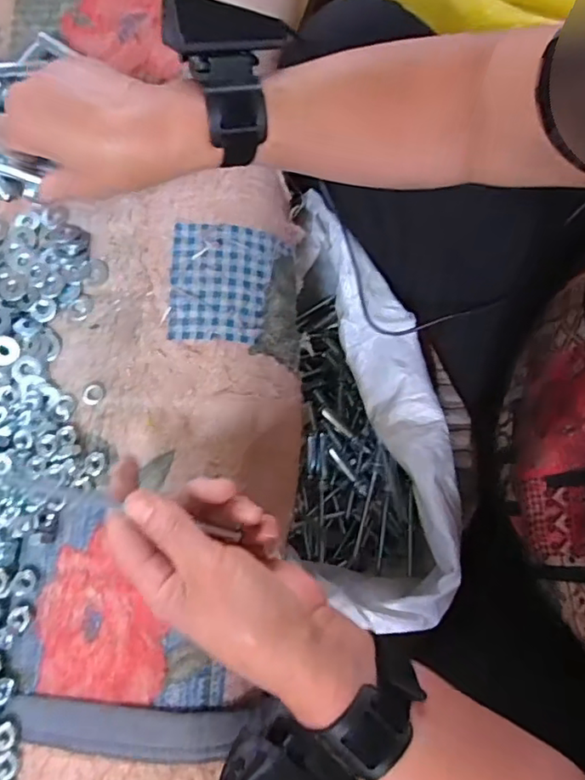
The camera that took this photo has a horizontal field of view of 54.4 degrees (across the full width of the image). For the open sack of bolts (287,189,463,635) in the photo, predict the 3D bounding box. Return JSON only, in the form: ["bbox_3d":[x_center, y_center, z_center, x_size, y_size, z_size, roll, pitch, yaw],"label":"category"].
[{"bbox_3d":[0.067,0.029,0.557,0.152,0.199,0.364,-1,78,-1],"label":"open sack of bolts"}]

